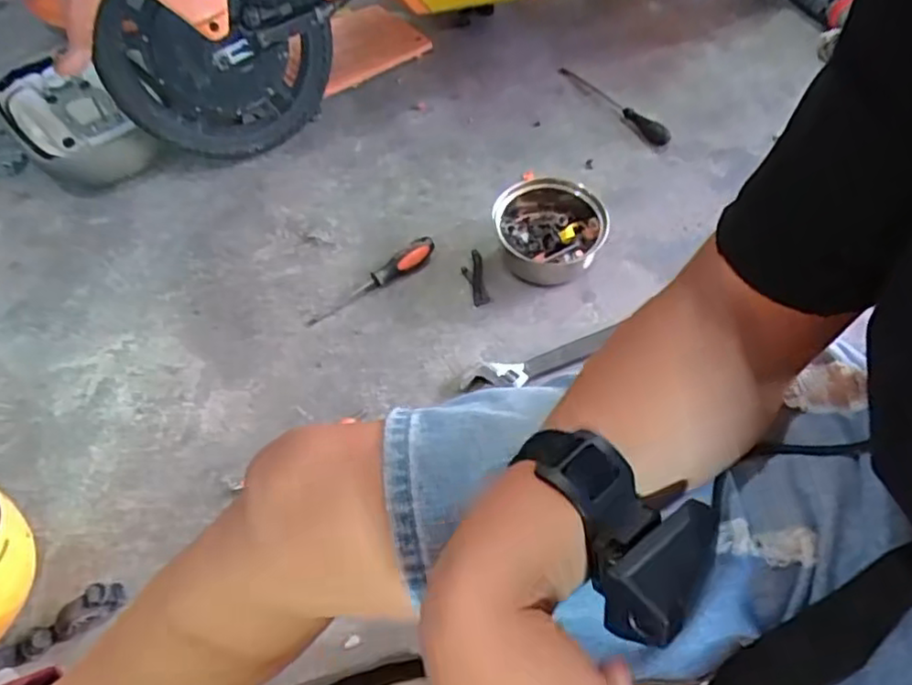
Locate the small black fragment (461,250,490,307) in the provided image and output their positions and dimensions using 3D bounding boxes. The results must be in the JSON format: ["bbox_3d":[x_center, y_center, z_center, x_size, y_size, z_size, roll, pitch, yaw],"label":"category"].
[{"bbox_3d":[0.028,-0.100,1.017,0.034,0.015,0.117,-6,52,-1],"label":"small black fragment"}]

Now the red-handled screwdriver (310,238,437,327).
[{"bbox_3d":[-0.127,-0.095,1.006,0.223,0.035,0.032,-30,57,-18],"label":"red-handled screwdriver"}]

